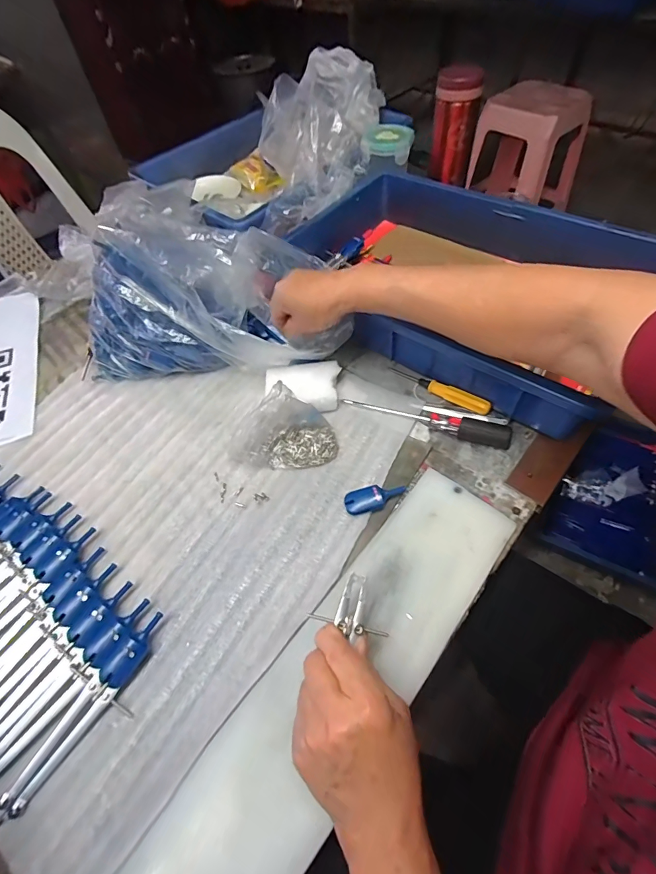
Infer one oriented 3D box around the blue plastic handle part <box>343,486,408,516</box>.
[{"bbox_3d":[0.045,0.058,0.369,0.057,0.012,0.021,-14,56,-5],"label":"blue plastic handle part"}]

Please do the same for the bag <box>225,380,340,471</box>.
[{"bbox_3d":[-0.045,-0.010,0.393,0.102,0.063,0.062,8,57,10],"label":"bag"}]

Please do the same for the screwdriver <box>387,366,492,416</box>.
[{"bbox_3d":[0.120,-0.056,0.432,0.121,0.014,0.016,31,64,23],"label":"screwdriver"}]

